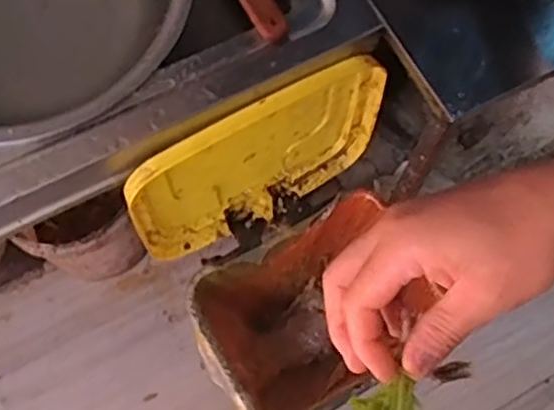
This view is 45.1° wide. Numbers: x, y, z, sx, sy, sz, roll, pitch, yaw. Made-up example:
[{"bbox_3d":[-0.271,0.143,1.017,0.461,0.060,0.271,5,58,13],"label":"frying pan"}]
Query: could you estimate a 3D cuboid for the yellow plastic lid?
[{"bbox_3d":[-0.022,-0.059,0.894,0.354,0.286,0.060,-26,74,-11],"label":"yellow plastic lid"}]

